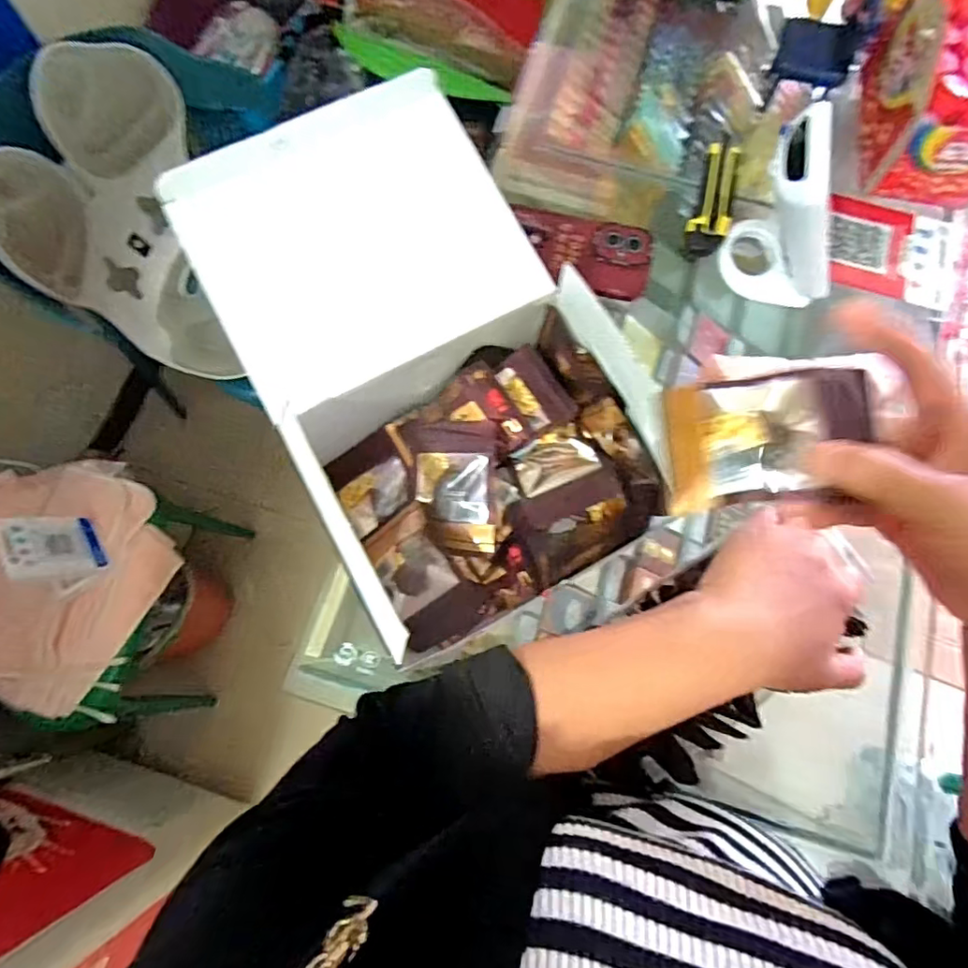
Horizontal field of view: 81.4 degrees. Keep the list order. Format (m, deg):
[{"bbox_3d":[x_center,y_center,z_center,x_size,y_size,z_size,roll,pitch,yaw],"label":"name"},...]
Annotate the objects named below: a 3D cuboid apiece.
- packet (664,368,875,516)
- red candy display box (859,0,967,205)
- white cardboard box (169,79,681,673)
[{"bbox_3d":[0.150,-0.026,0.298,0.099,0.018,0.073,-5,68,19],"label":"packet"},{"bbox_3d":[0.458,-0.387,0.560,0.140,0.100,0.173,7,74,1],"label":"red candy display box"},{"bbox_3d":[-0.051,-0.097,0.466,0.233,0.147,0.388,-30,77,-9],"label":"white cardboard box"}]

